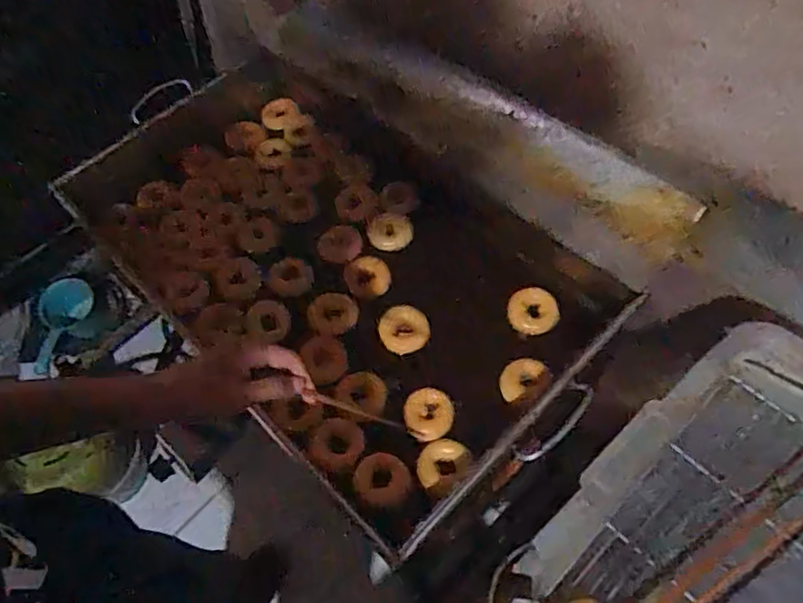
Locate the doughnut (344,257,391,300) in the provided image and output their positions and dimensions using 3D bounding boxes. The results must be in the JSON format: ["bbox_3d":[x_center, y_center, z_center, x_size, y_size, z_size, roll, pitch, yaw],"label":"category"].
[{"bbox_3d":[-0.055,-0.039,0.968,0.071,0.034,0.060,-12,58,-1],"label":"doughnut"}]

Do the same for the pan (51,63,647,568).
[{"bbox_3d":[-0.109,-0.083,0.935,0.490,0.129,0.842,-42,64,-18],"label":"pan"}]

